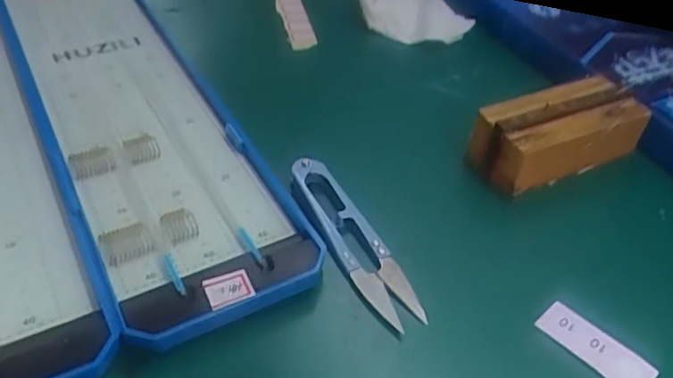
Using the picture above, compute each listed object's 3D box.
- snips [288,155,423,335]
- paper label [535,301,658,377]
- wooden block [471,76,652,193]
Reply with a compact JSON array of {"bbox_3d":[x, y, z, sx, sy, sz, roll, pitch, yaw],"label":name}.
[{"bbox_3d":[0.007,0.020,0.272,0.022,0.011,0.101,-18,48,-21],"label":"snips"},{"bbox_3d":[0.106,0.064,0.242,0.017,0.005,0.045,-31,53,-31],"label":"paper label"},{"bbox_3d":[0.118,-0.028,0.318,0.090,0.039,0.037,-15,46,-21],"label":"wooden block"}]

